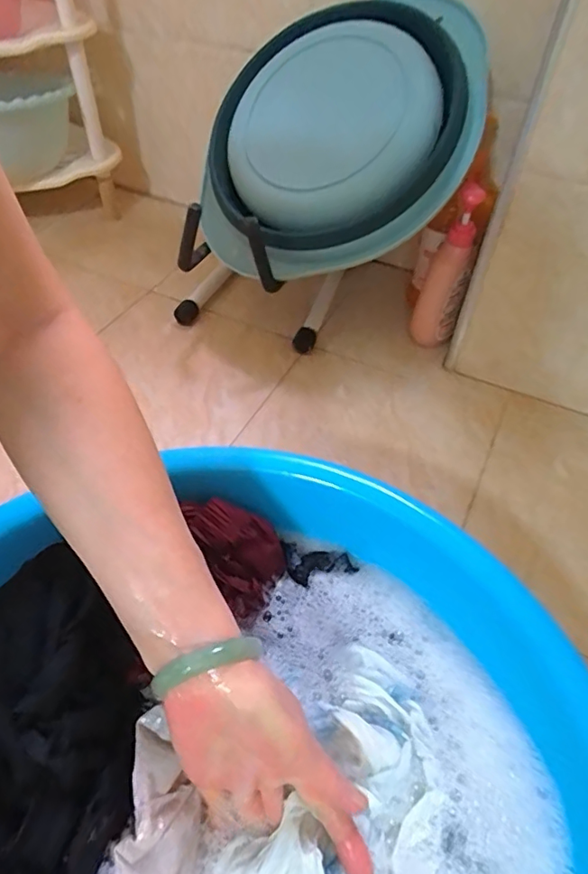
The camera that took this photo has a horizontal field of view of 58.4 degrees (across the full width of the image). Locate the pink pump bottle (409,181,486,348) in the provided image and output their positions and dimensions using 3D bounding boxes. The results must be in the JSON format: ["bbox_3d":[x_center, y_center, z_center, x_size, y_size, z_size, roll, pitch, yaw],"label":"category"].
[{"bbox_3d":[0.217,-0.237,0.754,0.063,0.228,0.083,14,50,10],"label":"pink pump bottle"}]

